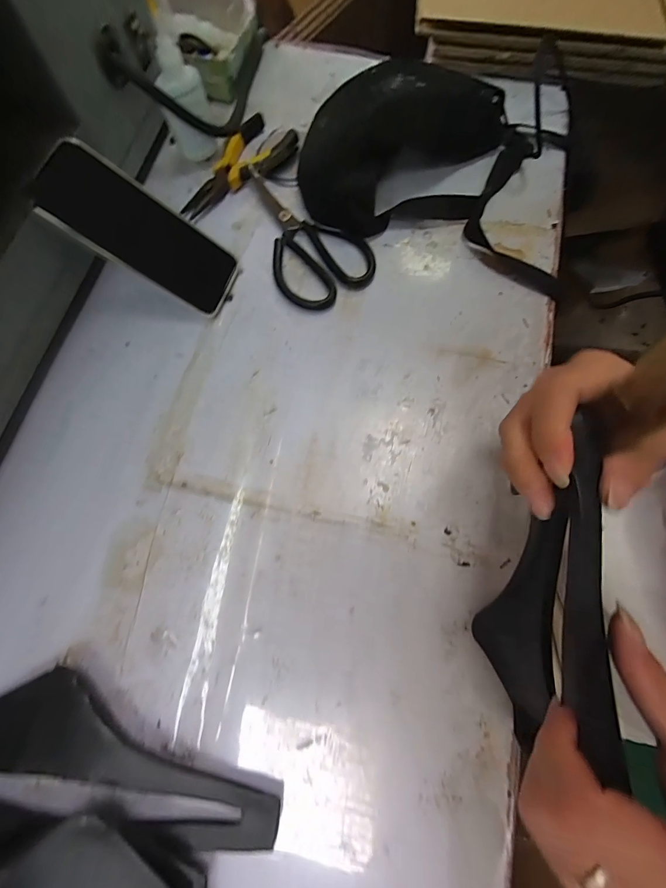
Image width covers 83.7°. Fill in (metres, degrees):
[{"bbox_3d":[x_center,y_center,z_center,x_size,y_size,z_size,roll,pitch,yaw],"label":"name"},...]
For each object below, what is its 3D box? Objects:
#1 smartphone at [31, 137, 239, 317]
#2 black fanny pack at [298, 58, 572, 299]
[{"bbox_3d":[-0.172,-0.191,0.341,0.163,0.012,0.077,29,72,-28],"label":"smartphone"},{"bbox_3d":[0.114,-0.306,0.393,0.286,0.066,0.216,14,74,4],"label":"black fanny pack"}]

